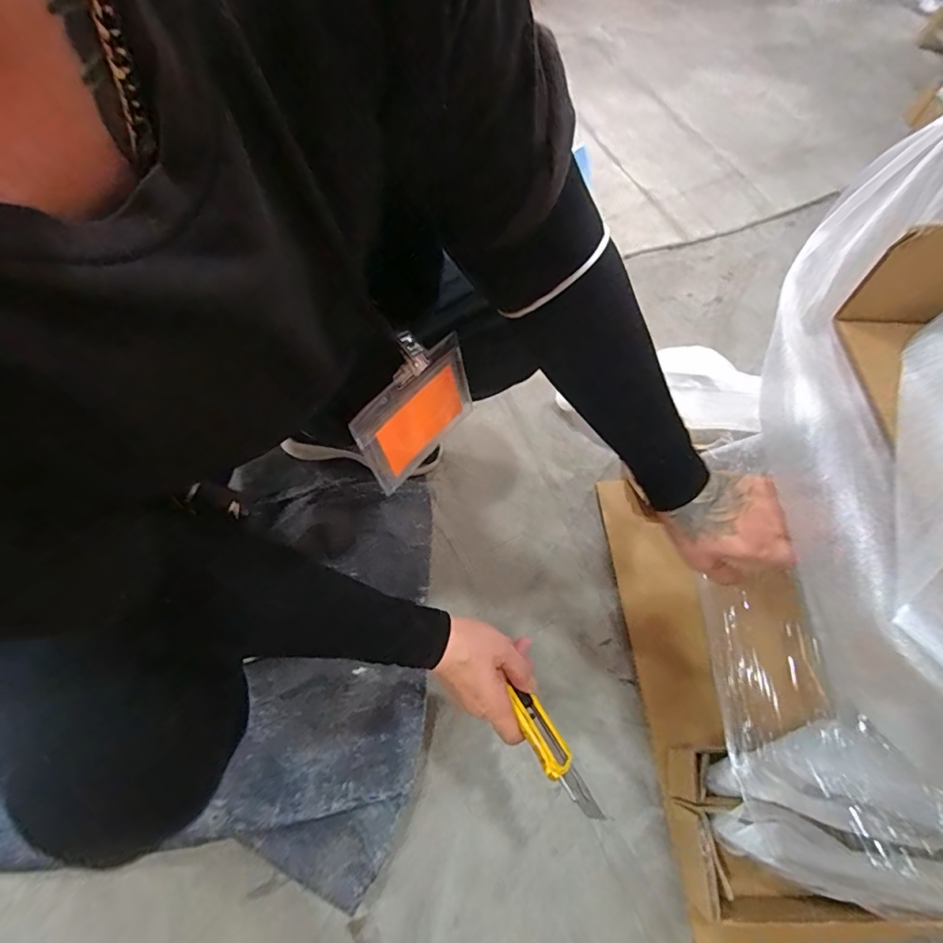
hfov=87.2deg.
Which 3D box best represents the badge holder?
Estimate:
[{"bbox_3d":[-0.036,-0.043,0.347,0.019,0.130,0.101,35,72,22],"label":"badge holder"}]

